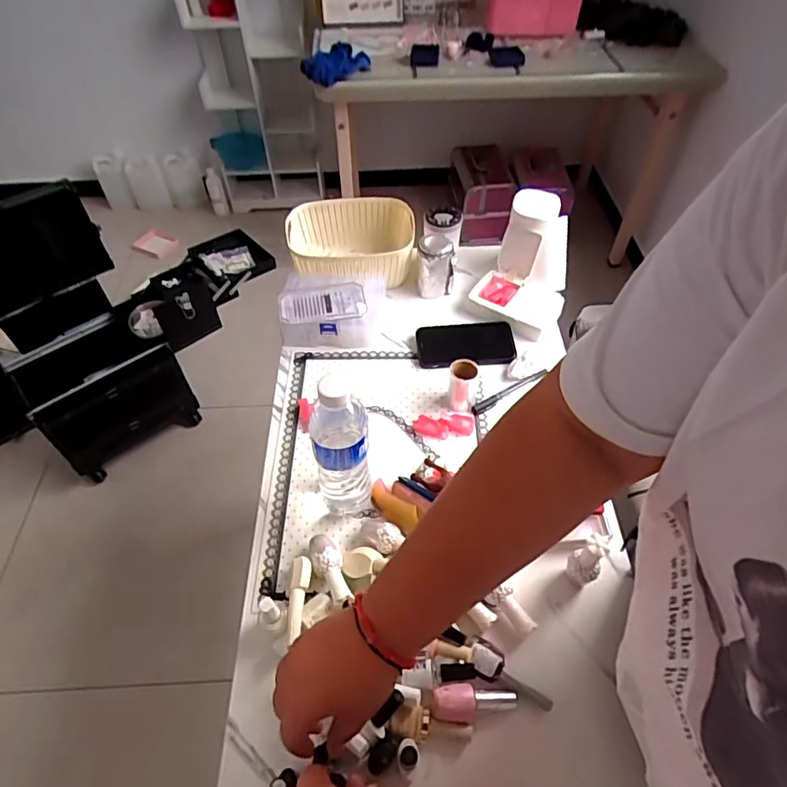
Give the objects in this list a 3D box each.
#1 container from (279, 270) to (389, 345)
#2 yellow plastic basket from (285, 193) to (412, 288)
[{"bbox_3d":[-0.096,-0.141,0.869,0.164,0.070,0.125,-1,52,-1],"label":"container"},{"bbox_3d":[-0.073,-0.257,0.945,0.217,0.102,0.167,-4,52,-3],"label":"yellow plastic basket"}]

